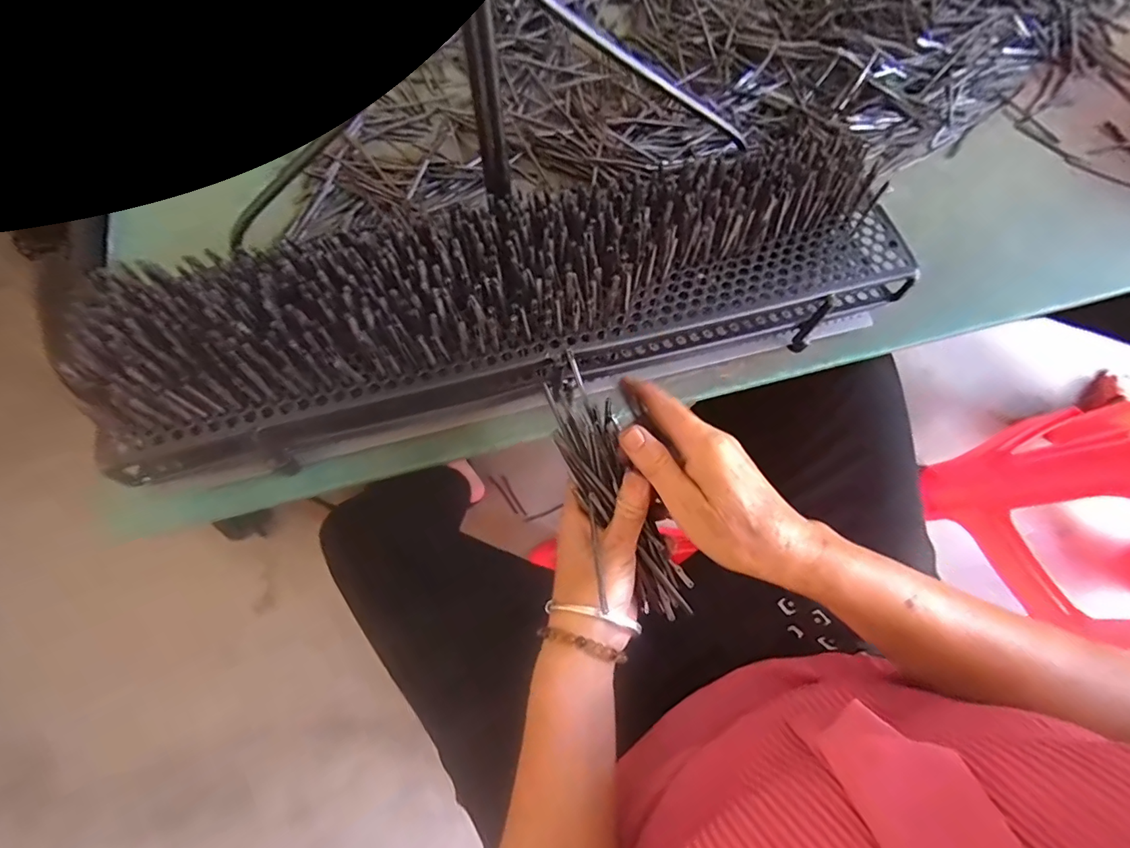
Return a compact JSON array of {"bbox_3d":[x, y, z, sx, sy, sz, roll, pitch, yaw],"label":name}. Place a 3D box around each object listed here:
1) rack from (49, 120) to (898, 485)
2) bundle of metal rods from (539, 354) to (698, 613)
[{"bbox_3d":[-0.031,-0.089,0.388,0.600,0.122,0.157,-15,72,-7],"label":"rack"},{"bbox_3d":[0.033,0.045,0.341,0.048,0.046,0.183,-24,79,-10],"label":"bundle of metal rods"}]

